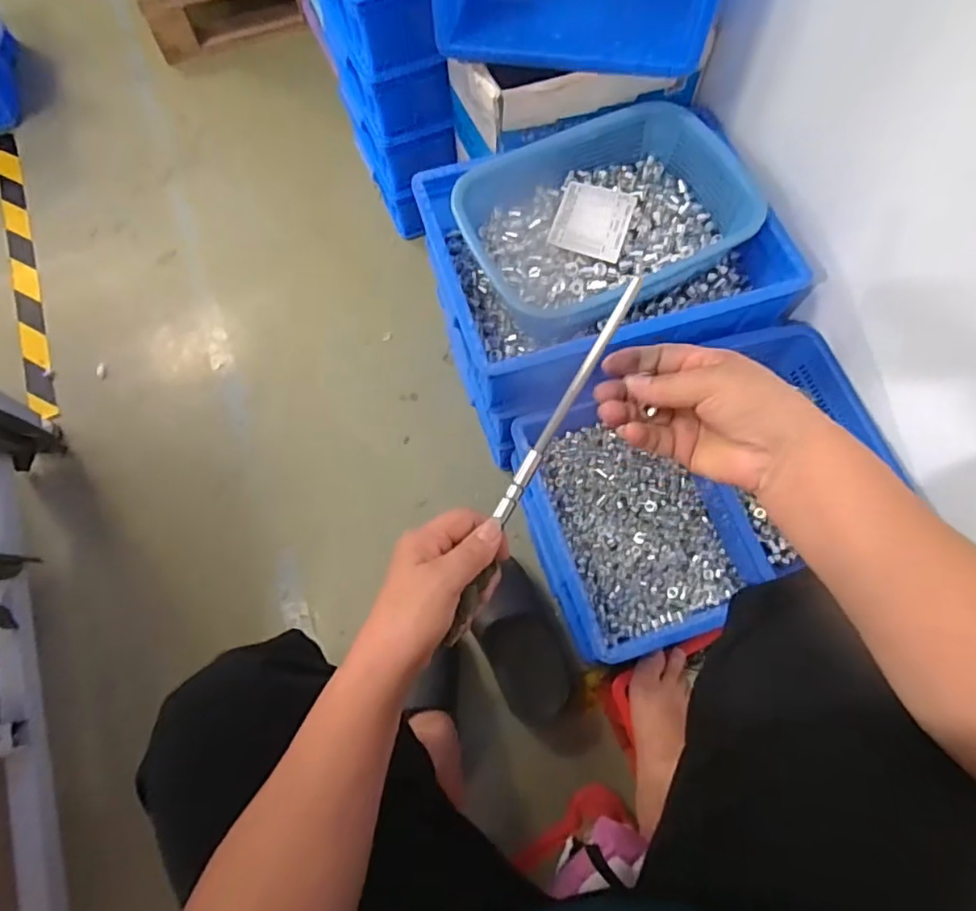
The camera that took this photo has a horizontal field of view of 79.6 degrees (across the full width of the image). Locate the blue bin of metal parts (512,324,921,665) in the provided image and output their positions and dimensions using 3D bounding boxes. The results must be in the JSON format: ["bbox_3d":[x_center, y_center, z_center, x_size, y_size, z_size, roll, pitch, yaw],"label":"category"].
[{"bbox_3d":[0.265,0.031,0.730,0.428,0.114,0.304,-22,70,-7],"label":"blue bin of metal parts"}]

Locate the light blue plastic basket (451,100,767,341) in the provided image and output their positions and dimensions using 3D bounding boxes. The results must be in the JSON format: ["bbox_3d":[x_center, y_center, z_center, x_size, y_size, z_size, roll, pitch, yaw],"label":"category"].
[{"bbox_3d":[0.138,-0.298,0.742,0.338,0.085,0.254,-24,70,-8],"label":"light blue plastic basket"}]

